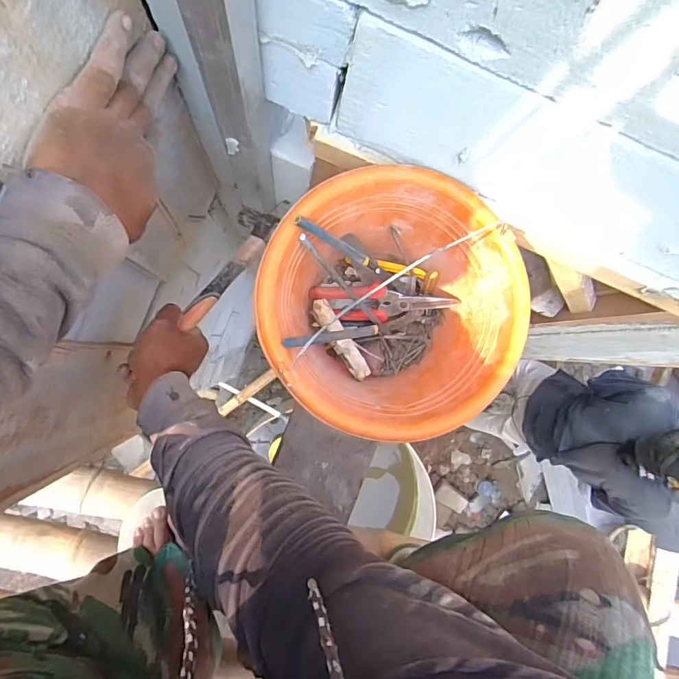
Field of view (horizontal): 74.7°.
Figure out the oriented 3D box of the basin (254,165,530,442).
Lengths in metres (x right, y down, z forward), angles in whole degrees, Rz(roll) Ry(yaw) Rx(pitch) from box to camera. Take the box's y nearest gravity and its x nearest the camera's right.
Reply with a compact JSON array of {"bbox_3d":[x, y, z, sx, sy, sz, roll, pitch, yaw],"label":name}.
[{"bbox_3d":[0.044,-0.033,0.484,0.243,0.155,0.240,0,89,-6],"label":"basin"}]

